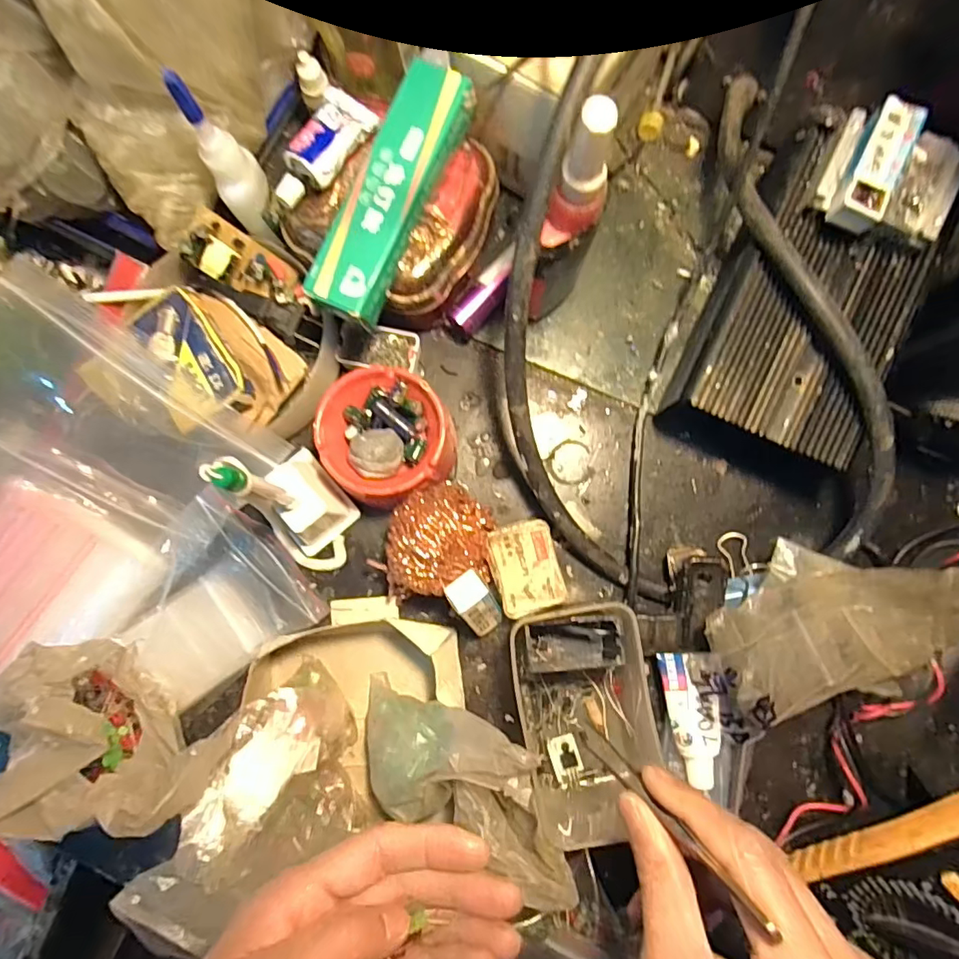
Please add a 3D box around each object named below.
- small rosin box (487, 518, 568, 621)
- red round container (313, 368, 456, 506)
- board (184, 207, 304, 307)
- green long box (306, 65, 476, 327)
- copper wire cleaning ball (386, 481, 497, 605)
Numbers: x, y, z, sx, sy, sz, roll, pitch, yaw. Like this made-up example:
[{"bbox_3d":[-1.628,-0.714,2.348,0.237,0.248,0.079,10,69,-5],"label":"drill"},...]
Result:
[{"bbox_3d":[0.030,0.056,0.336,0.040,0.024,0.054,-15,86,0],"label":"small rosin box"},{"bbox_3d":[-0.058,-0.027,0.331,0.076,0.049,0.081,0,86,1],"label":"red round container"},{"bbox_3d":[-0.149,-0.138,0.337,0.072,0.018,0.036,24,87,-28],"label":"board"},{"bbox_3d":[-0.048,-0.156,0.285,0.037,0.020,0.142,25,87,3],"label":"green long box"},{"bbox_3d":[-0.026,0.037,0.322,0.067,0.055,0.065,0,86,1],"label":"copper wire cleaning ball"}]

